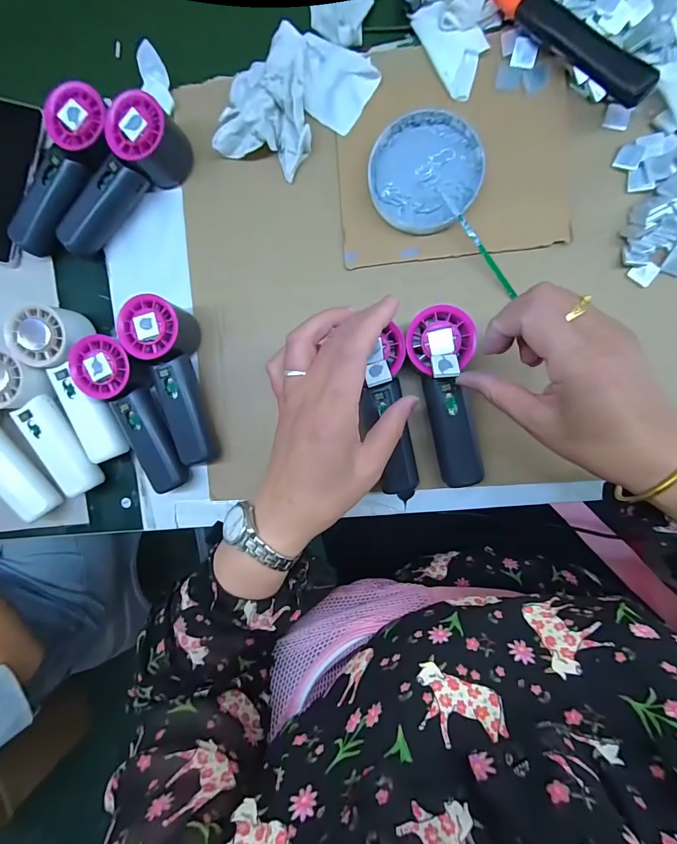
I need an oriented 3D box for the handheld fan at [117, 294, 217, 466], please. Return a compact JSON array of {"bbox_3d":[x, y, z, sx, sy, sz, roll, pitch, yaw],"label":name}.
[{"bbox_3d":[-0.159,-0.036,0.367,0.051,0.051,0.154,-10,92,6],"label":"handheld fan"}]

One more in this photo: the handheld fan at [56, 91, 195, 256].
[{"bbox_3d":[-0.208,-0.224,0.360,0.150,0.051,0.049,-44,88,6],"label":"handheld fan"}]

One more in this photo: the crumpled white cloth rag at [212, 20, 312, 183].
[{"bbox_3d":[-0.070,-0.287,0.348,0.085,0.042,0.103,1,93,6],"label":"crumpled white cloth rag"}]

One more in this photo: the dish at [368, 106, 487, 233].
[{"bbox_3d":[0.079,-0.224,0.349,0.097,0.019,0.101,0,93,6],"label":"dish"}]

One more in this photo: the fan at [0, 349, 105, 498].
[{"bbox_3d":[-0.286,-0.004,0.380,0.061,0.052,0.154,-35,89,7],"label":"fan"}]

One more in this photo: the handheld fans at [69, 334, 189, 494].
[{"bbox_3d":[-0.187,-0.009,0.370,0.062,0.053,0.150,-30,90,7],"label":"handheld fans"}]

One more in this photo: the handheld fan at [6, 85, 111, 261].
[{"bbox_3d":[-0.262,-0.232,0.365,0.059,0.051,0.155,43,96,2],"label":"handheld fan"}]

